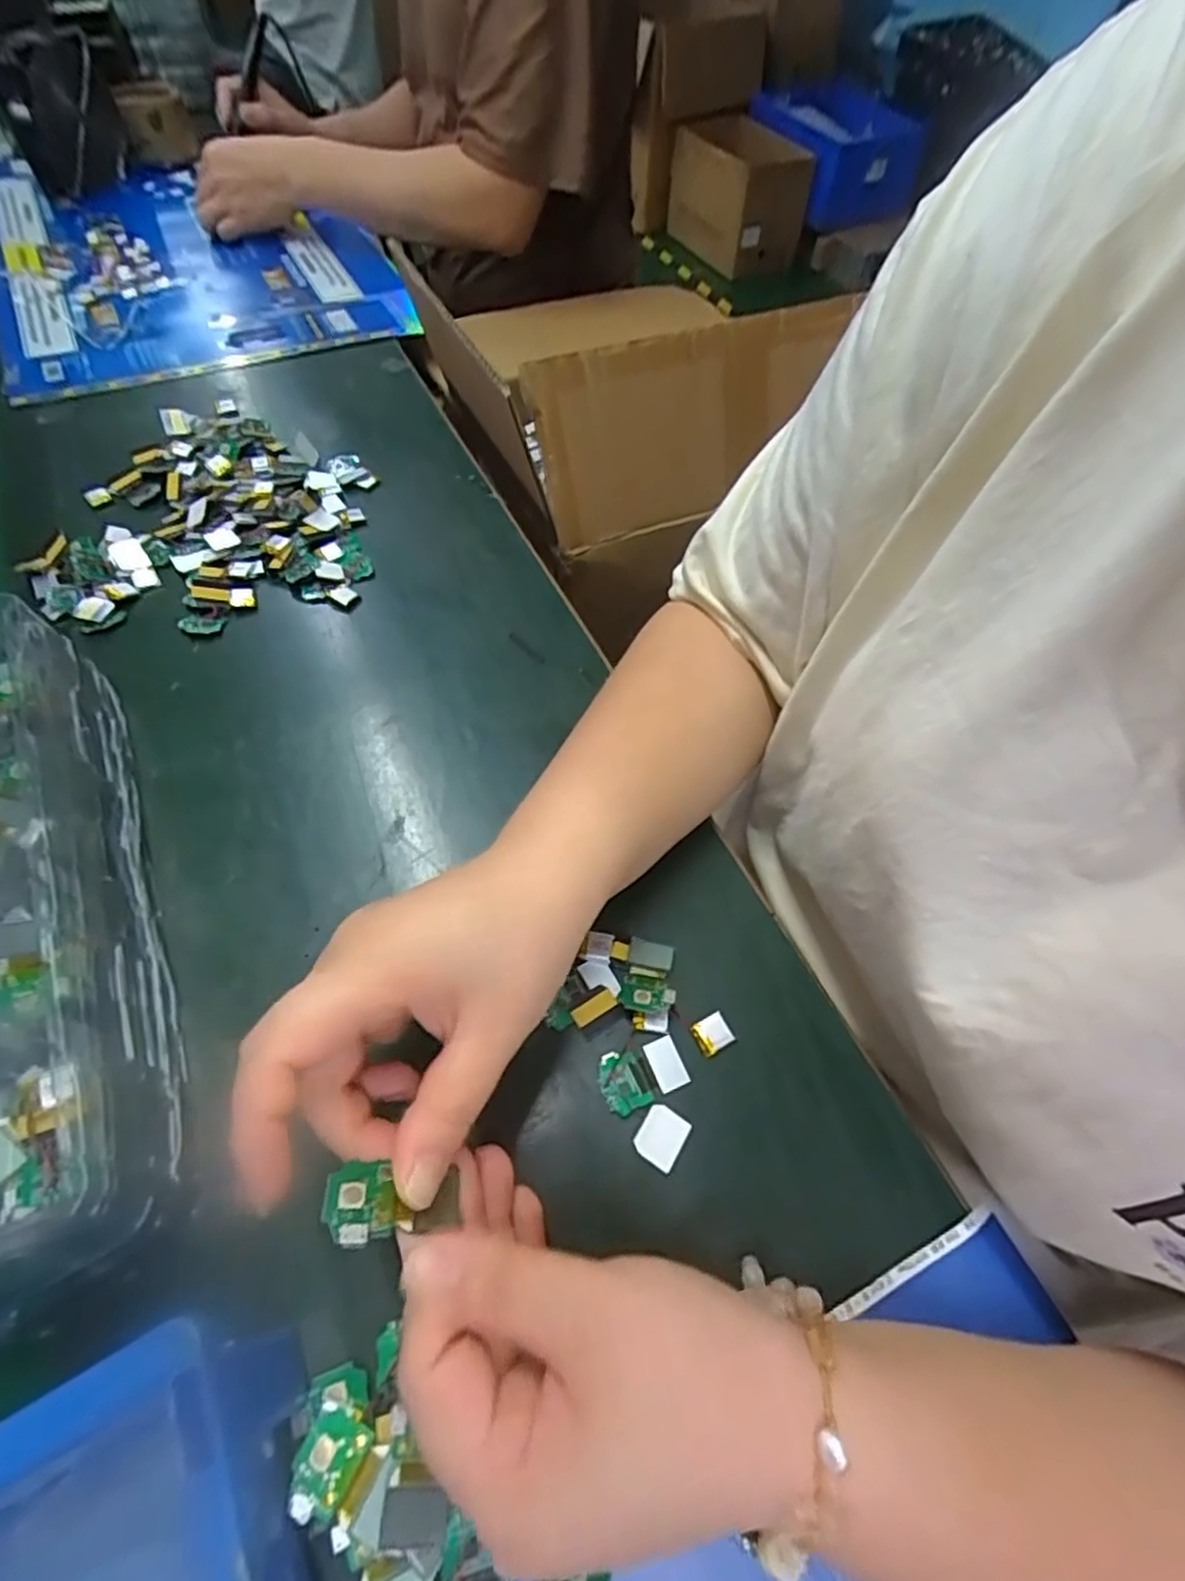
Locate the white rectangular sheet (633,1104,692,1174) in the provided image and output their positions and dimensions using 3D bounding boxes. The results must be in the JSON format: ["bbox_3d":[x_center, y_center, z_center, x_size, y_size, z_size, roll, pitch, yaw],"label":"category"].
[{"bbox_3d":[0.029,0.145,0.280,0.018,0.004,0.022,28,62,16],"label":"white rectangular sheet"}]

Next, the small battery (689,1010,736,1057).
[{"bbox_3d":[0.055,0.111,0.305,0.018,0.004,0.015,-25,62,-16],"label":"small battery"}]

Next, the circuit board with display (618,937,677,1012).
[{"bbox_3d":[0.027,0.087,0.314,0.024,0.007,0.037,7,39,8],"label":"circuit board with display"}]

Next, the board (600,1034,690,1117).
[{"bbox_3d":[0.022,0.125,0.293,0.038,0.004,0.025,-13,59,-9],"label":"board"}]

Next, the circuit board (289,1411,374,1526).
[{"bbox_3d":[-0.086,0.218,0.215,0.020,0.004,0.025,15,39,14],"label":"circuit board"}]

